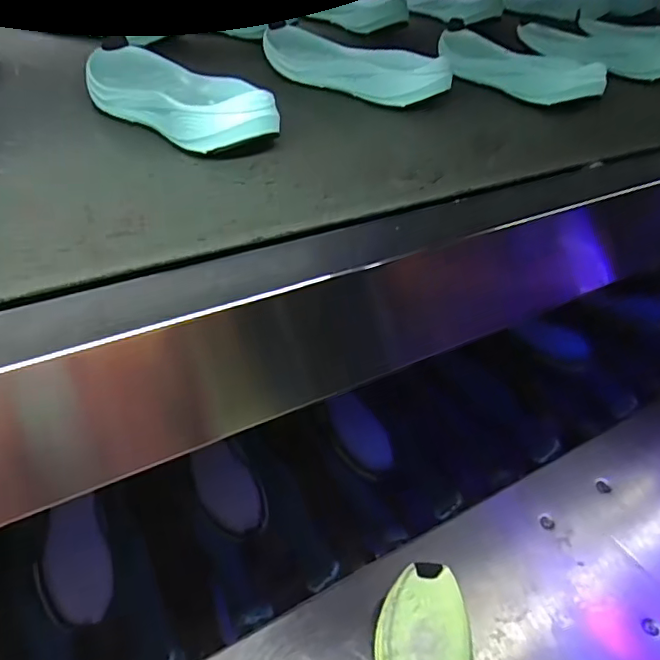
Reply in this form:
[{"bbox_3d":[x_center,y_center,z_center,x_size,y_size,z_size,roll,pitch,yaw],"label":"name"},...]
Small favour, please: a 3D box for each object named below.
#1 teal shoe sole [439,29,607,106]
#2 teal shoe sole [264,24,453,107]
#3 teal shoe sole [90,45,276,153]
[{"bbox_3d":[0.191,-0.294,0.616,0.065,0.043,0.226,-17,44,-25],"label":"teal shoe sole"},{"bbox_3d":[0.013,-0.272,0.569,0.089,0.039,0.230,-21,46,-29],"label":"teal shoe sole"},{"bbox_3d":[-0.132,-0.198,0.464,0.230,0.042,0.090,34,47,30],"label":"teal shoe sole"}]

